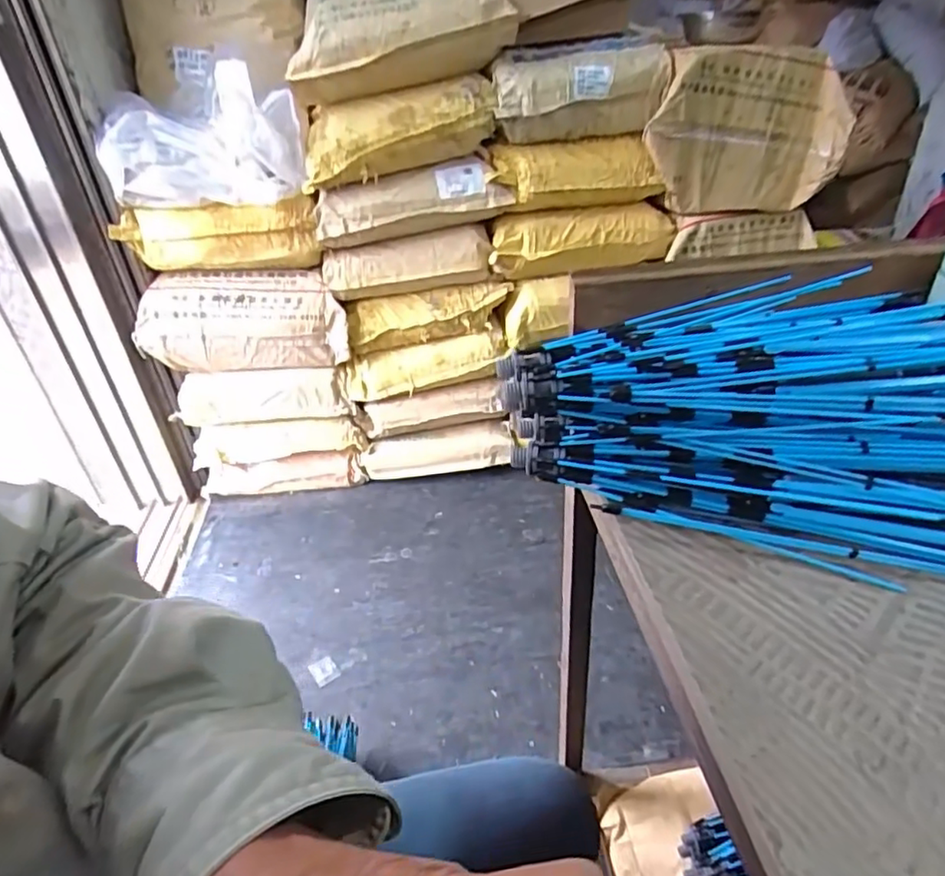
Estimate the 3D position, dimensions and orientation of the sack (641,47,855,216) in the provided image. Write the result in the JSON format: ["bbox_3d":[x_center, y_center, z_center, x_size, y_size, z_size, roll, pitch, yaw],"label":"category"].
[{"bbox_3d":[0.587,-0.663,1.314,0.397,0.323,0.115,-3,34,2],"label":"sack"}]

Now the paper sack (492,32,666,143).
[{"bbox_3d":[0.224,-0.764,1.326,0.387,0.178,0.132,-14,35,-14],"label":"paper sack"}]

